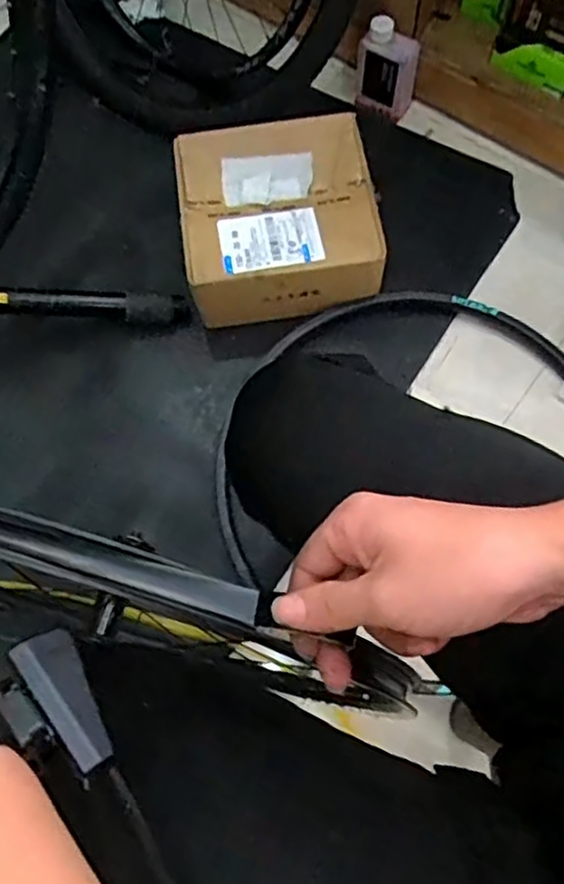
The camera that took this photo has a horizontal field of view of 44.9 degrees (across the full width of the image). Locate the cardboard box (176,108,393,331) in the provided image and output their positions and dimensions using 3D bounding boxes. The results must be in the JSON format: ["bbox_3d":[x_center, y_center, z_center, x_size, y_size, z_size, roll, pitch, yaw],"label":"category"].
[{"bbox_3d":[-0.006,-0.330,0.999,0.276,0.101,0.256,-9,69,-2],"label":"cardboard box"}]

